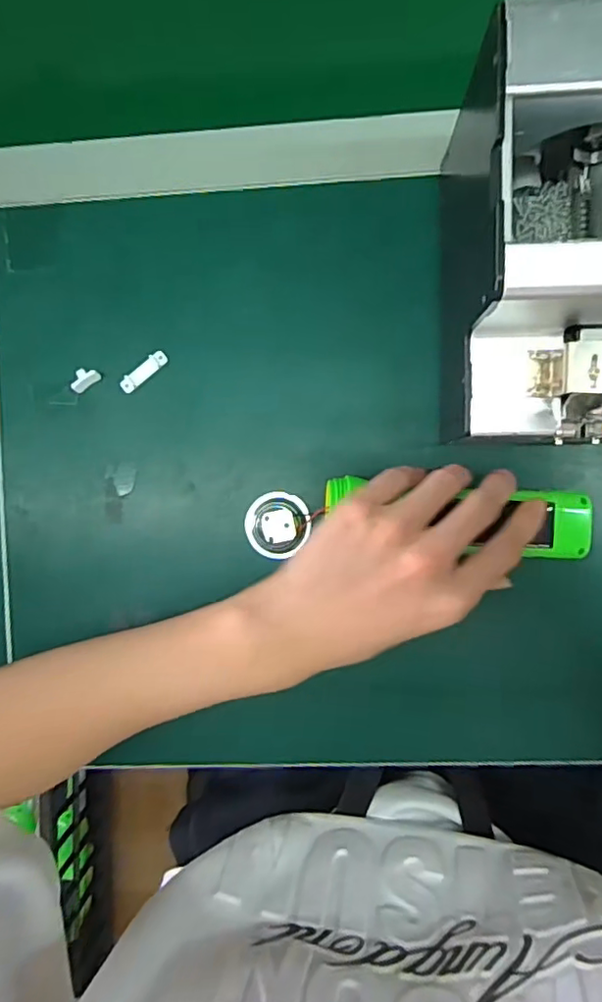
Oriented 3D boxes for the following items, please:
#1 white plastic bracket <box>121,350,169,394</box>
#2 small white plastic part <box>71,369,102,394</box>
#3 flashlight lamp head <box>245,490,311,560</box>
[{"bbox_3d":[-0.107,-0.088,0.402,0.037,0.005,0.011,-36,88,3],"label":"white plastic bracket"},{"bbox_3d":[-0.148,-0.083,0.403,0.020,0.010,0.013,-41,88,3],"label":"small white plastic part"},{"bbox_3d":[-0.018,0.016,0.390,0.041,0.023,0.044,0,90,4],"label":"flashlight lamp head"}]

